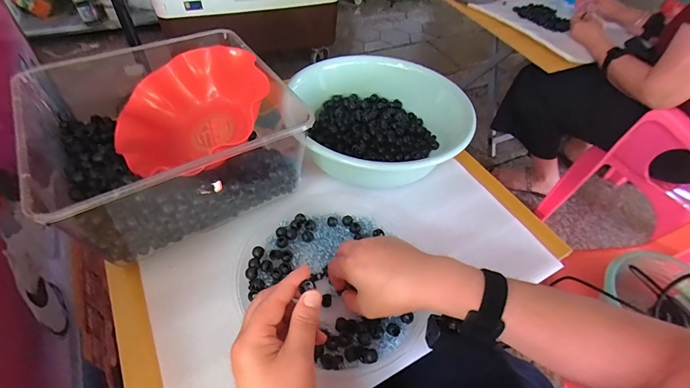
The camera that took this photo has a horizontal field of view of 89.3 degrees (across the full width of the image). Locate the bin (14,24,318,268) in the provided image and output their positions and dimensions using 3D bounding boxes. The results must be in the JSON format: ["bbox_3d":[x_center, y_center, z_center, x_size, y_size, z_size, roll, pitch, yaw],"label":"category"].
[{"bbox_3d":[-0.230,-0.080,0.480,0.295,0.135,0.282,-25,57,-24],"label":"bin"}]

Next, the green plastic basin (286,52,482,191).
[{"bbox_3d":[0.061,-0.129,0.586,0.265,0.095,0.265,3,50,-3],"label":"green plastic basin"}]

